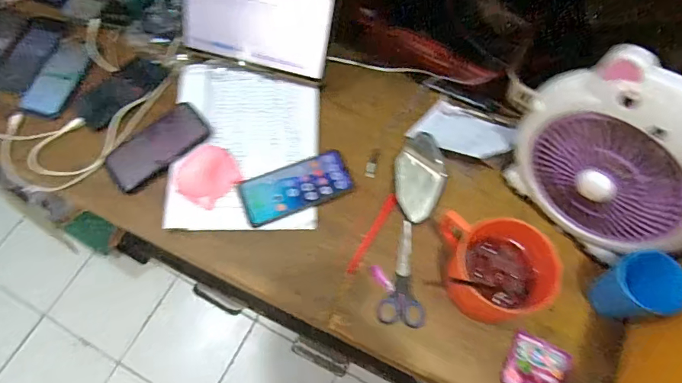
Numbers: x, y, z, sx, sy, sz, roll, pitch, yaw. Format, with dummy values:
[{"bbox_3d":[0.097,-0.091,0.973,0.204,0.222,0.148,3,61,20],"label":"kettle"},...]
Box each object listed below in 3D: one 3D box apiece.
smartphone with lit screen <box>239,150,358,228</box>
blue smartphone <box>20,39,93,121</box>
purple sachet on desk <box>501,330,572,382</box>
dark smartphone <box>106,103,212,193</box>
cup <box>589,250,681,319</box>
[{"bbox_3d":[-0.069,-0.009,0.672,0.168,0.014,0.083,-22,68,-9],"label":"smartphone with lit screen"},{"bbox_3d":[-0.503,-0.202,0.767,0.081,0.008,0.163,12,67,5],"label":"blue smartphone"},{"bbox_3d":[0.257,0.232,0.565,0.072,0.010,0.074,25,67,16],"label":"purple sachet on desk"},{"bbox_3d":[-0.298,-0.077,0.697,0.164,0.008,0.092,-38,72,-15],"label":"dark smartphone"},{"bbox_3d":[0.372,0.127,0.555,0.067,0.114,0.069,0,67,0],"label":"cup"}]

